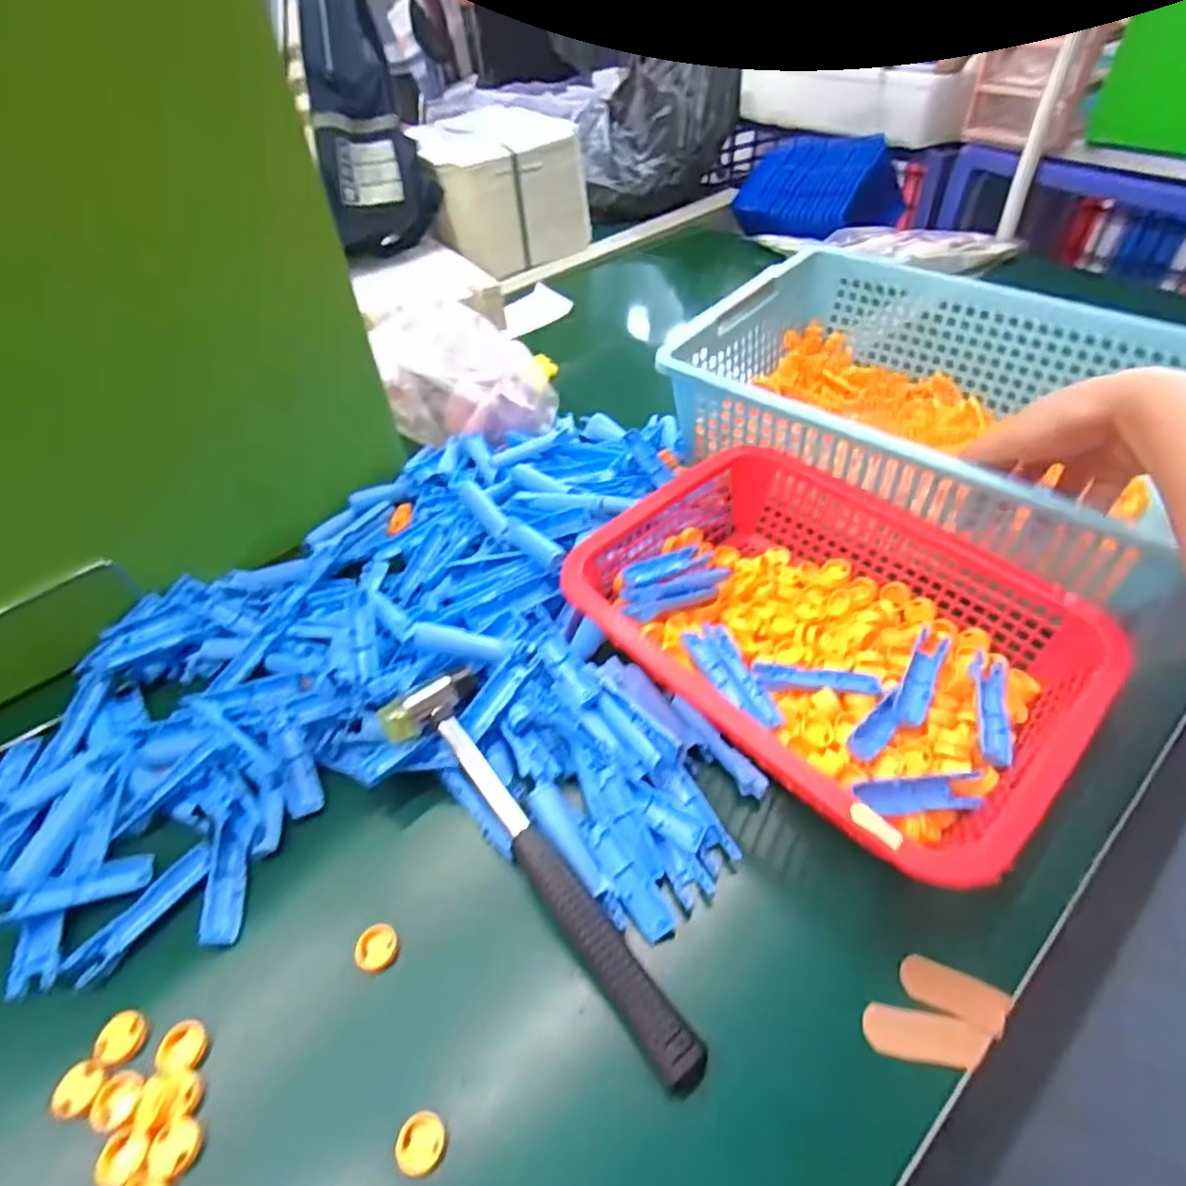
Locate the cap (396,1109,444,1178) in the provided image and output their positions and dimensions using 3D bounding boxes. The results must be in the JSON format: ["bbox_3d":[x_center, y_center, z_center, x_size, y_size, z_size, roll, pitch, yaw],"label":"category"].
[{"bbox_3d":[-0.076,0.241,0.293,0.019,0.006,0.021,3,48,9],"label":"cap"}]

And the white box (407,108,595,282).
[{"bbox_3d":[-0.137,-0.610,1.005,0.210,0.144,0.250,-17,48,-9],"label":"white box"}]

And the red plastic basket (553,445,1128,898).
[{"bbox_3d":[0.145,0.023,0.420,0.213,0.068,0.278,-37,54,-25],"label":"red plastic basket"}]

